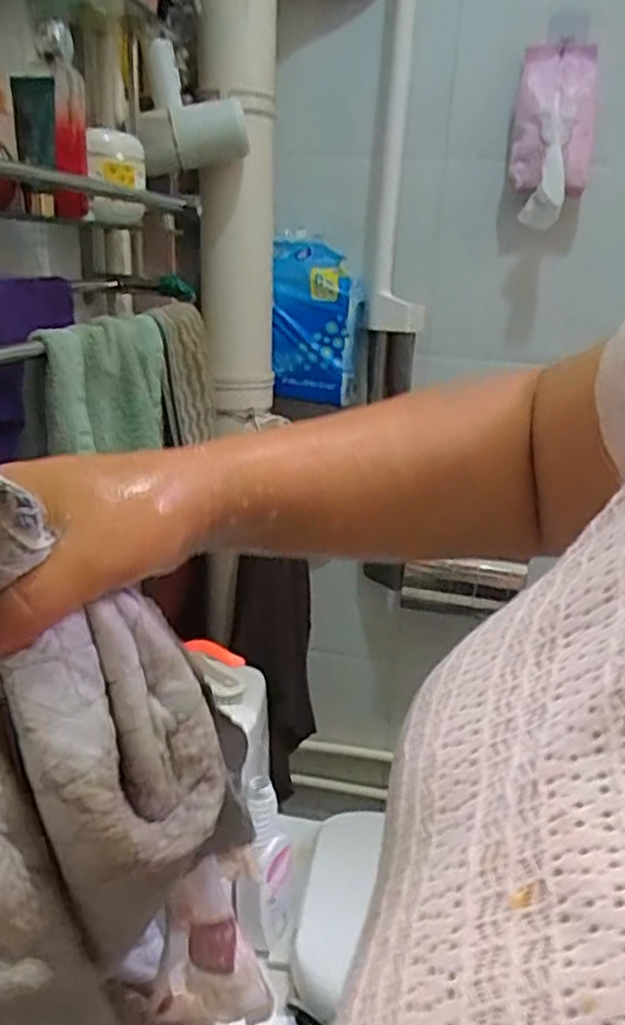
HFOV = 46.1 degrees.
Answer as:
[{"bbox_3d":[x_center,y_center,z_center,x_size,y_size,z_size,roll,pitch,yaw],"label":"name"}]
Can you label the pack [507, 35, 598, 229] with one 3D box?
[{"bbox_3d":[0.346,-0.543,1.056,0.112,0.231,0.054,9,19,19],"label":"pack"}]

